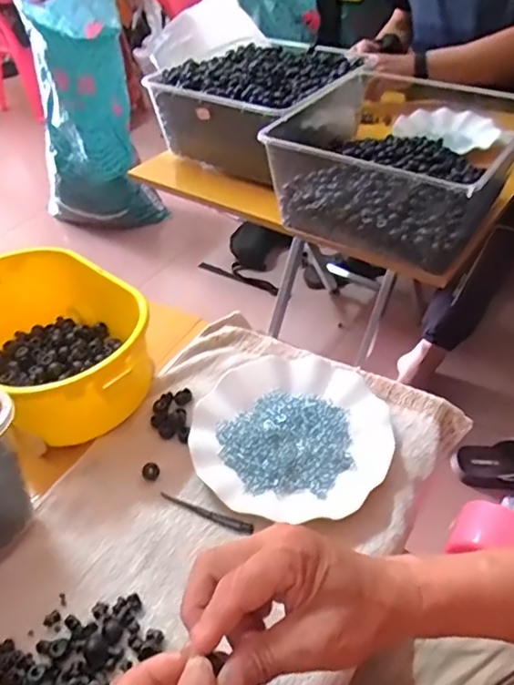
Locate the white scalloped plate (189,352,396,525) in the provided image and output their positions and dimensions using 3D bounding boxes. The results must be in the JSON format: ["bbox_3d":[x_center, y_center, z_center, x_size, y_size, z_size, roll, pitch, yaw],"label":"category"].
[{"bbox_3d":[0.031,0.082,0.520,0.178,0.025,0.181,-2,43,2],"label":"white scalloped plate"}]

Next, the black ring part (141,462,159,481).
[{"bbox_3d":[-0.098,0.118,0.507,0.016,0.007,0.017,-15,44,-12],"label":"black ring part"}]

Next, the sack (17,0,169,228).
[{"bbox_3d":[-0.504,-0.640,1.623,0.315,0.604,0.245,-18,44,-14],"label":"sack"}]

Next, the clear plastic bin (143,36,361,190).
[{"bbox_3d":[0.015,-0.406,0.953,0.270,0.137,0.288,31,53,32],"label":"clear plastic bin"}]

